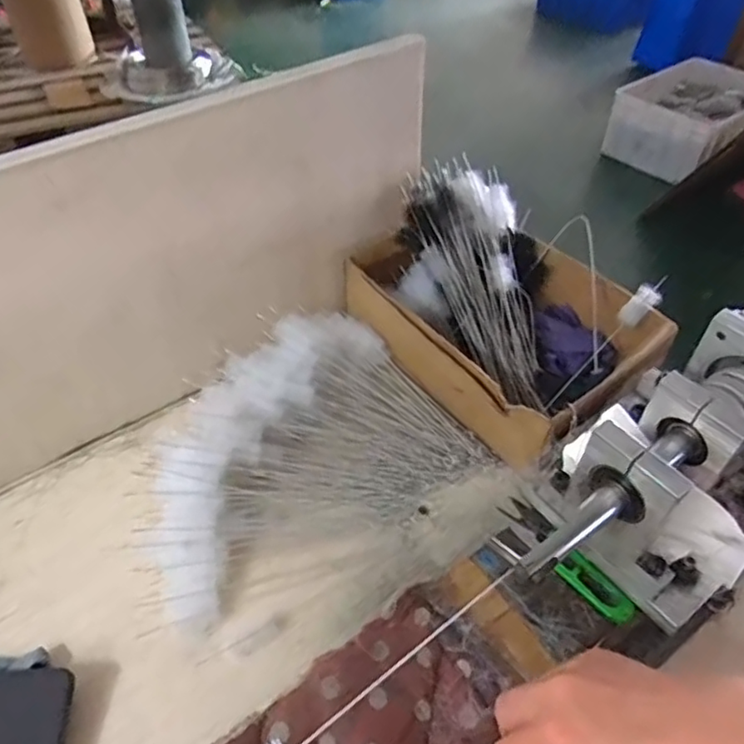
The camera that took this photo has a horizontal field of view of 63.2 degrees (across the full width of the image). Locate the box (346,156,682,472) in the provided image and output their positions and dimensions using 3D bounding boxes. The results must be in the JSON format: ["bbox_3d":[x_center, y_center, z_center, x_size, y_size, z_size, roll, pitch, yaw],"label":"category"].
[{"bbox_3d":[0.126,-0.068,0.598,0.198,0.135,0.291,-29,53,-26],"label":"box"}]

